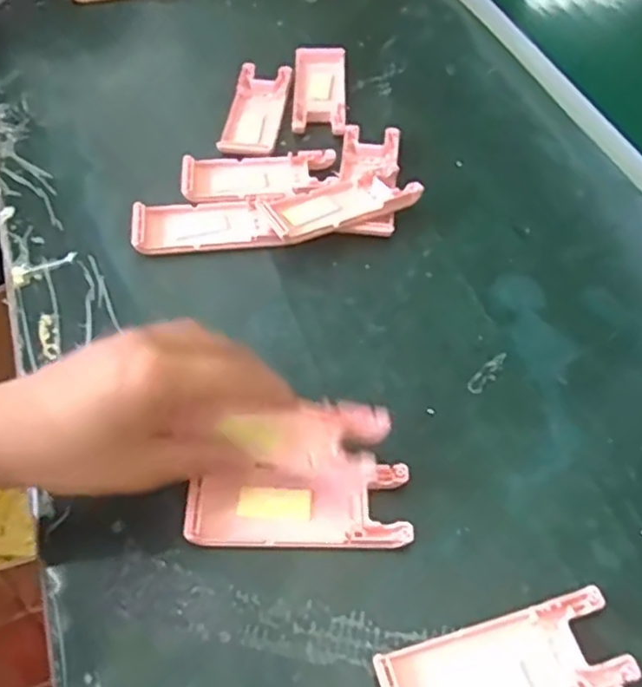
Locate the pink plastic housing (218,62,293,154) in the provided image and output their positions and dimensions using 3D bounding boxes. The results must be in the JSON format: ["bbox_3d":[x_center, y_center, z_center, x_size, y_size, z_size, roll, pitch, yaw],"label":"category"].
[{"bbox_3d":[-0.049,-0.179,0.510,0.038,0.007,0.104,7,54,3],"label":"pink plastic housing"}]

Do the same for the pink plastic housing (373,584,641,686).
[{"bbox_3d":[0.077,0.138,0.283,0.103,0.011,0.039,-13,56,-11],"label":"pink plastic housing"}]

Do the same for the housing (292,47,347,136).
[{"bbox_3d":[-0.001,-0.200,0.526,0.040,0.007,0.109,1,54,-1],"label":"housing"}]

